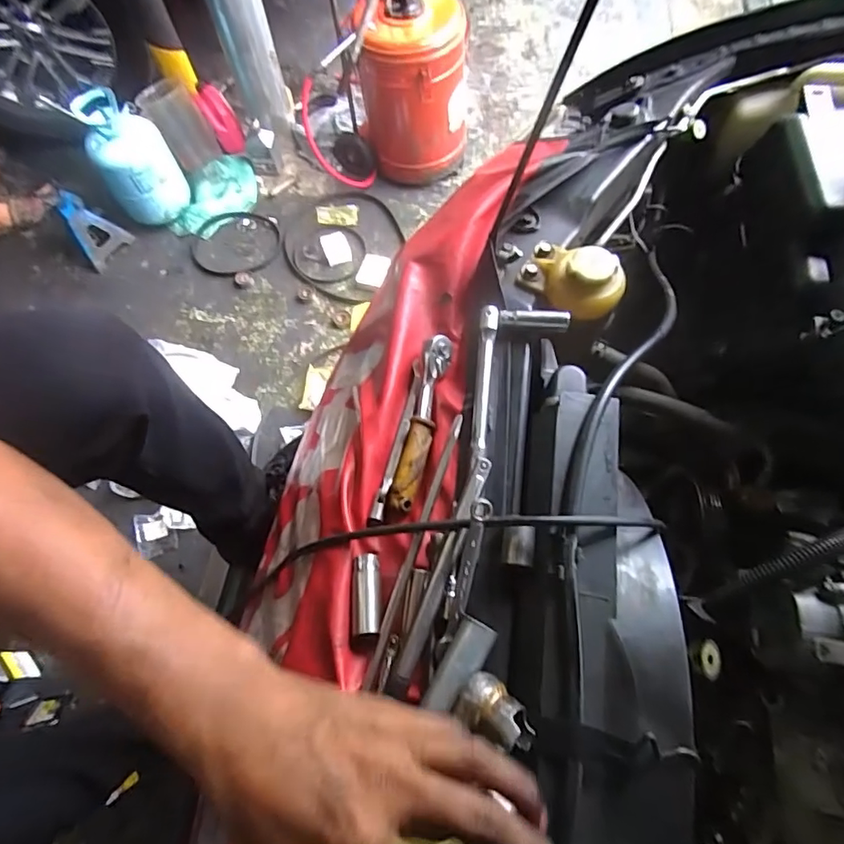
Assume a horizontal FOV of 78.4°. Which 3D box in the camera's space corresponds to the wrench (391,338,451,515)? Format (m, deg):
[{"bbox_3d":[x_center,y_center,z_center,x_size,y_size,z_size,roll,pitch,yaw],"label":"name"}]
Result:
[{"bbox_3d":[0.000,-0.004,0.481,0.025,0.018,0.171,10,66,8],"label":"wrench"}]

